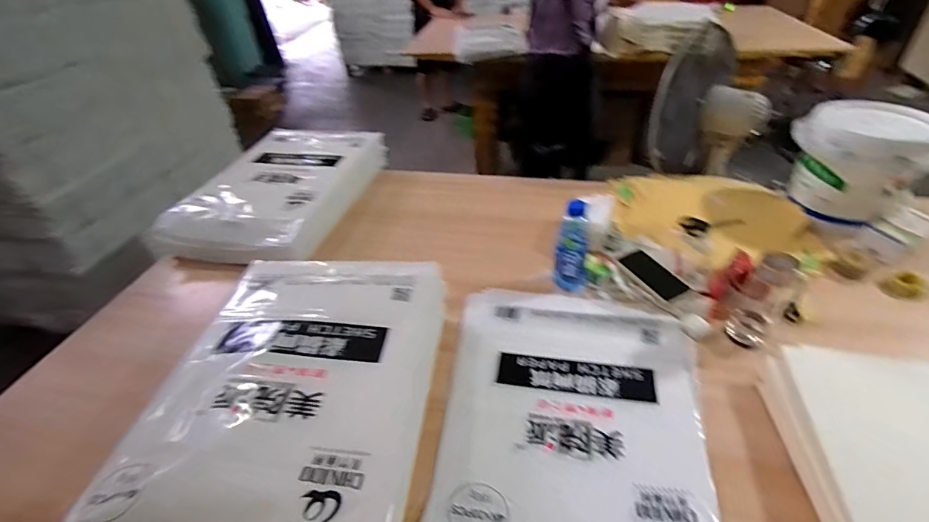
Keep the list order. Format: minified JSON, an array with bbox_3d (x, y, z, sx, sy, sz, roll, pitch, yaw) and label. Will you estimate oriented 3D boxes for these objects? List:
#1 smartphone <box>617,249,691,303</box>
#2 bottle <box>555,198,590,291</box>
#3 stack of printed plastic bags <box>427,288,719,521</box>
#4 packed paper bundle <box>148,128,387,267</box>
[{"bbox_3d":[0.416,0.027,0.979,0.075,0.006,0.143,-21,43,-20],"label":"smartphone"},{"bbox_3d":[0.229,-0.033,0.940,0.068,0.177,0.059,14,43,21],"label":"bottle"},{"bbox_3d":[0.167,0.280,0.701,0.399,0.030,0.620,6,41,11],"label":"stack of printed plastic bags"},{"bbox_3d":[-0.512,-0.215,1.281,0.406,0.103,0.604,7,41,13],"label":"packed paper bundle"}]

